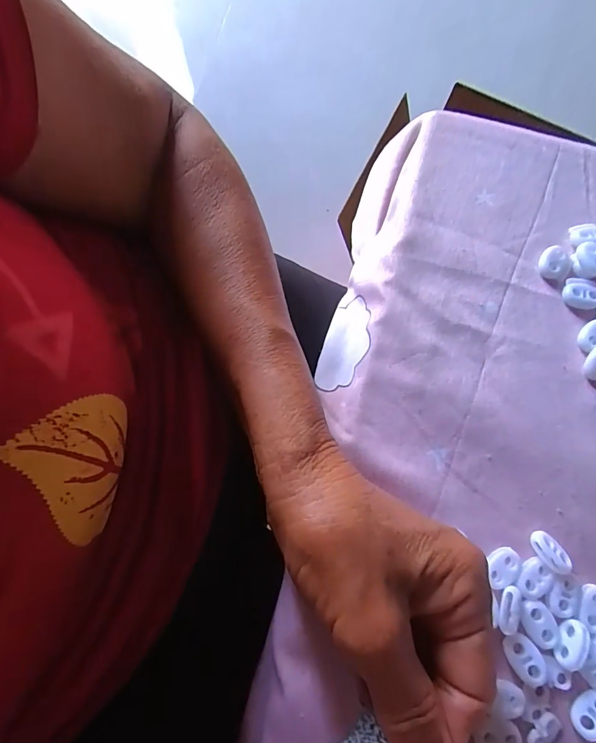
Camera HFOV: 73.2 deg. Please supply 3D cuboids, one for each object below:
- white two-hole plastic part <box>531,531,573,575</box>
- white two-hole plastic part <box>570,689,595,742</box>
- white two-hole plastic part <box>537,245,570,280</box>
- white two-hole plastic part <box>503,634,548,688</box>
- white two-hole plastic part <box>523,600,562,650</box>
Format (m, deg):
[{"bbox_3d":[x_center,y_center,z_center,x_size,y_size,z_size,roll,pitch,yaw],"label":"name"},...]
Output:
[{"bbox_3d":[0.131,0.093,0.208,0.012,0.009,0.021,-40,80,-10],"label":"white two-hole plastic part"},{"bbox_3d":[0.140,0.163,0.190,0.022,0.004,0.015,-42,51,2],"label":"white two-hole plastic part"},{"bbox_3d":[0.160,-0.068,0.250,0.018,0.006,0.021,39,78,9],"label":"white two-hole plastic part"},{"bbox_3d":[0.111,0.140,0.195,0.015,0.005,0.022,-27,78,-7],"label":"white two-hole plastic part"},{"bbox_3d":[0.121,0.127,0.200,0.015,0.004,0.022,-30,78,-8],"label":"white two-hole plastic part"}]

